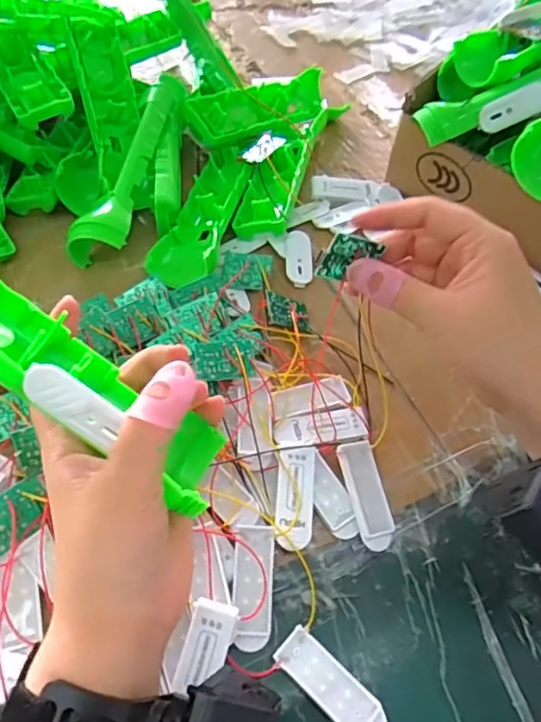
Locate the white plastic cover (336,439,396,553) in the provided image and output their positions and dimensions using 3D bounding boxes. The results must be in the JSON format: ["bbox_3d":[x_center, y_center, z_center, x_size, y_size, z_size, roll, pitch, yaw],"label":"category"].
[{"bbox_3d":[0.054,0.073,0.309,0.021,0.008,0.059,-11,74,-10],"label":"white plastic cover"}]

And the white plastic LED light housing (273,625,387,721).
[{"bbox_3d":[0.029,0.155,0.265,0.057,0.006,0.020,38,61,22],"label":"white plastic LED light housing"}]

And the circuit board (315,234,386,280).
[{"bbox_3d":[0.042,-0.054,0.291,0.036,0.024,0.005,4,33,-29],"label":"circuit board"}]

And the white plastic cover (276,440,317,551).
[{"bbox_3d":[0.014,0.070,0.303,0.021,0.006,0.058,3,54,-1],"label":"white plastic cover"}]

